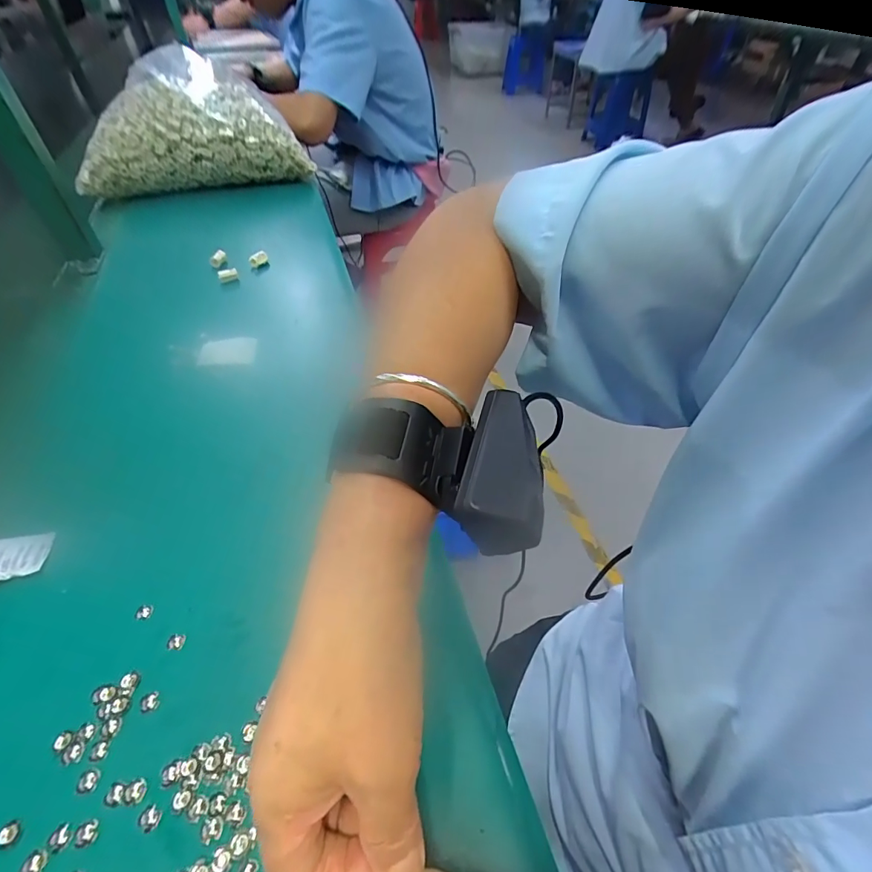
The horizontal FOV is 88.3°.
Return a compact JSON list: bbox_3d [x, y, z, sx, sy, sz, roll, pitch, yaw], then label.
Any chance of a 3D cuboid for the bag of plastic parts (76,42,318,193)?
[{"bbox_3d":[-0.412,-0.536,0.766,0.338,0.156,0.204,-12,49,-10],"label":"bag of plastic parts"}]

